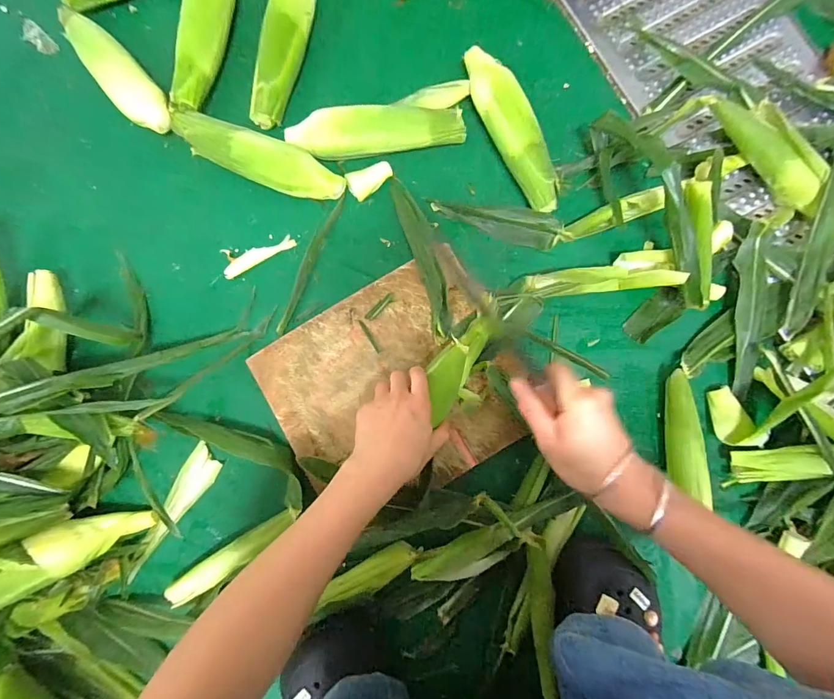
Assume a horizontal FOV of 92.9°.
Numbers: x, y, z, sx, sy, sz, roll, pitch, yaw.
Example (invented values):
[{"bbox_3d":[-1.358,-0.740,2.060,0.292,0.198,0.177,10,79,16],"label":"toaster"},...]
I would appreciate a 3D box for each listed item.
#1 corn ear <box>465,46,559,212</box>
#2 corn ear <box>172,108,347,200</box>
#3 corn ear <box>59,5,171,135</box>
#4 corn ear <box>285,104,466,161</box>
[{"bbox_3d":[0.119,-0.286,0.512,0.047,0.055,0.234,-24,85,-2],"label":"corn ear"},{"bbox_3d":[-0.214,-0.249,0.508,0.243,0.050,0.057,27,85,3],"label":"corn ear"},{"bbox_3d":[-0.411,-0.379,0.531,0.060,0.042,0.227,-42,85,-4],"label":"corn ear"},{"bbox_3d":[-0.052,-0.283,0.517,0.230,0.047,0.048,-6,84,0],"label":"corn ear"}]

